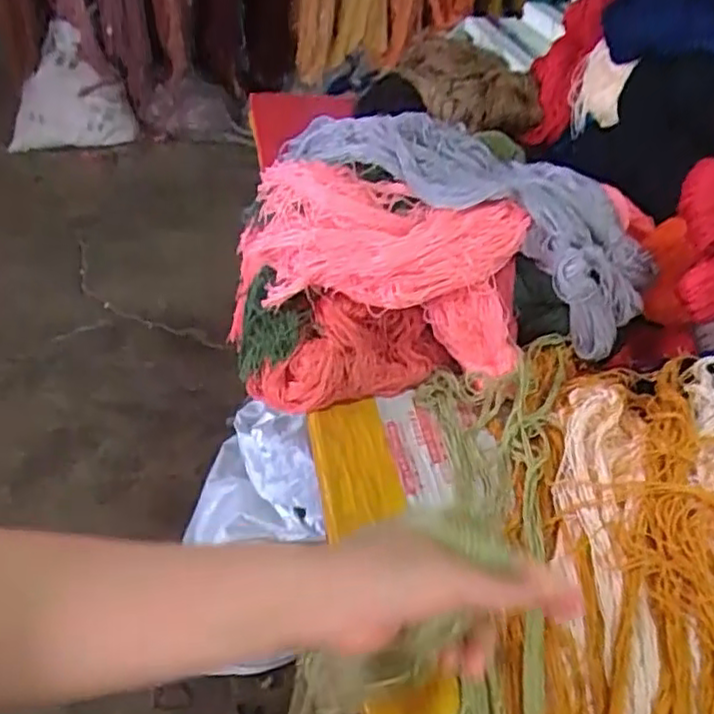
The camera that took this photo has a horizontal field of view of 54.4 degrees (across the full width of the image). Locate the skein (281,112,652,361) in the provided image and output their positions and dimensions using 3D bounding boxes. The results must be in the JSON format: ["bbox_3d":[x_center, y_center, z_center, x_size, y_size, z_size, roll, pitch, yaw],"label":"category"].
[{"bbox_3d":[0.101,-0.159,0.695,0.402,0.097,0.133,31,47,10],"label":"skein"}]

